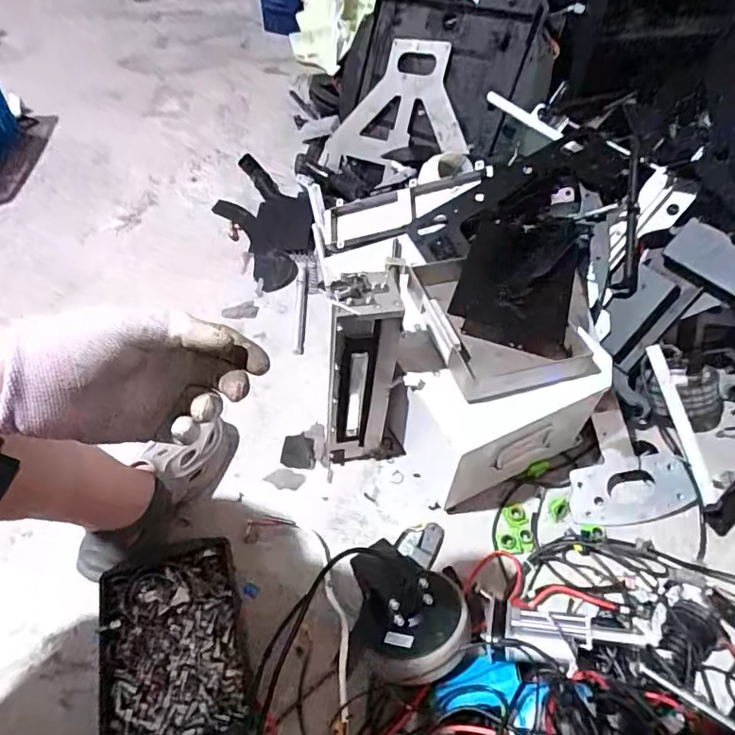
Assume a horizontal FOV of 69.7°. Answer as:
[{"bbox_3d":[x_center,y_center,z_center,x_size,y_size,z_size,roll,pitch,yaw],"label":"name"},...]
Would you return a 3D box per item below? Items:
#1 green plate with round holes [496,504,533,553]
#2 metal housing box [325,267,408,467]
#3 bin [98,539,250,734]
[{"bbox_3d":[0.225,0.247,0.807,0.053,0.006,0.073,7,51,5],"label":"green plate with round holes"},{"bbox_3d":[-0.003,0.016,0.784,0.130,0.347,0.100,2,50,3],"label":"metal housing box"},{"bbox_3d":[-0.247,0.369,0.682,0.173,0.074,0.242,-13,52,-11],"label":"bin"}]

